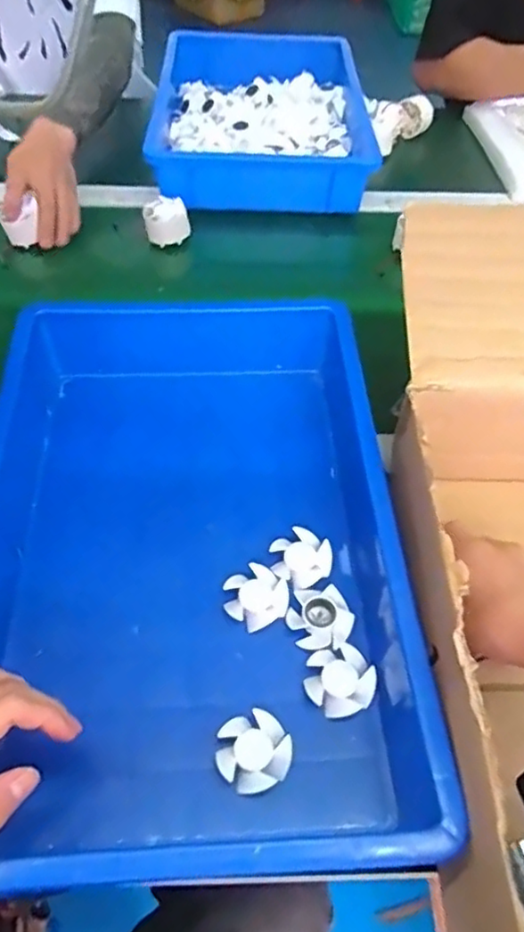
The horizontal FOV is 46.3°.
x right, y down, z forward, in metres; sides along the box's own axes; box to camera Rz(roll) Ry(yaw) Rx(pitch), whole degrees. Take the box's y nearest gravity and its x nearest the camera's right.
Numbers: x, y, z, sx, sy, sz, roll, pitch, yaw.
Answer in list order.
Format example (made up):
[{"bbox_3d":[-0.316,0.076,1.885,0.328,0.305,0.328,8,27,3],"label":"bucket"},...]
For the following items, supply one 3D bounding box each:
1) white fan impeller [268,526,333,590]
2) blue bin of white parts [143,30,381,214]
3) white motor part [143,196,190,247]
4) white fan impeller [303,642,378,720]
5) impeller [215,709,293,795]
[{"bbox_3d":[0.030,0.071,0.471,0.046,0.010,0.044,1,52,-1],"label":"white fan impeller"},{"bbox_3d":[0.001,-0.516,0.910,0.287,0.084,0.429,0,52,-2],"label":"blue bin of white parts"},{"bbox_3d":[-0.115,-0.293,0.746,0.053,0.053,0.043,-7,53,-8],"label":"white motor part"},{"bbox_3d":[0.053,0.145,0.415,0.044,0.011,0.045,1,52,-1],"label":"white fan impeller"},{"bbox_3d":[-0.005,0.181,0.387,0.045,0.013,0.043,1,52,-1],"label":"impeller"}]

